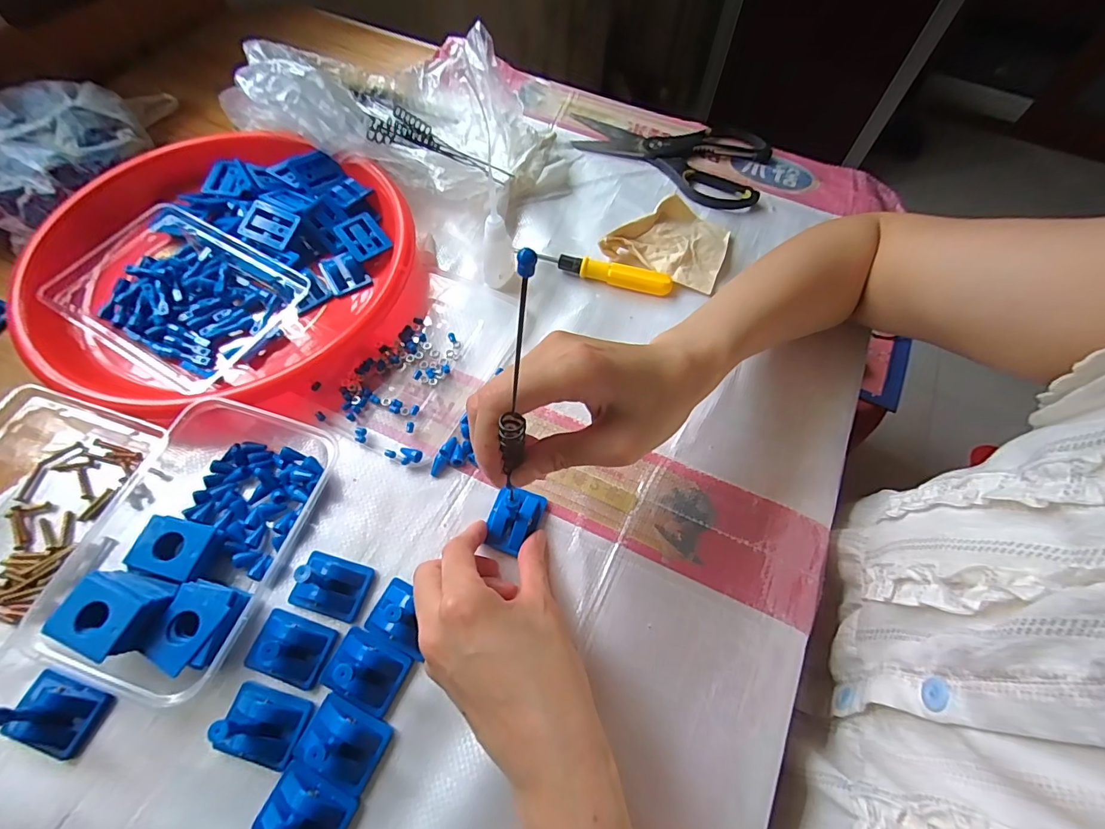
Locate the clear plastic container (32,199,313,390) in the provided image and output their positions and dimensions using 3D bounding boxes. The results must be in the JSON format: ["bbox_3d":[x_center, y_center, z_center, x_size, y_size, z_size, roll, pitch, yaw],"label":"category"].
[{"bbox_3d":[-0.298,-0.097,0.387,0.167,0.034,0.128,28,66,12],"label":"clear plastic container"}]

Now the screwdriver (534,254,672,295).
[{"bbox_3d":[0.036,-0.128,0.423,0.138,0.017,0.012,14,63,6],"label":"screwdriver"}]

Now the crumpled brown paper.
[{"bbox_3d":[0.108,-0.161,0.436,0.100,0.030,0.082,23,65,10],"label":"crumpled brown paper"}]

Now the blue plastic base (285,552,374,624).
[{"bbox_3d":[-0.140,0.106,0.300,0.044,0.022,0.034,16,63,6],"label":"blue plastic base"}]

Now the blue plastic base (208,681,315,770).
[{"bbox_3d":[-0.162,0.168,0.256,0.043,0.044,0.034,14,63,5],"label":"blue plastic base"}]

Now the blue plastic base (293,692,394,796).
[{"bbox_3d":[-0.116,0.180,0.265,0.044,0.015,0.034,23,65,10],"label":"blue plastic base"}]

